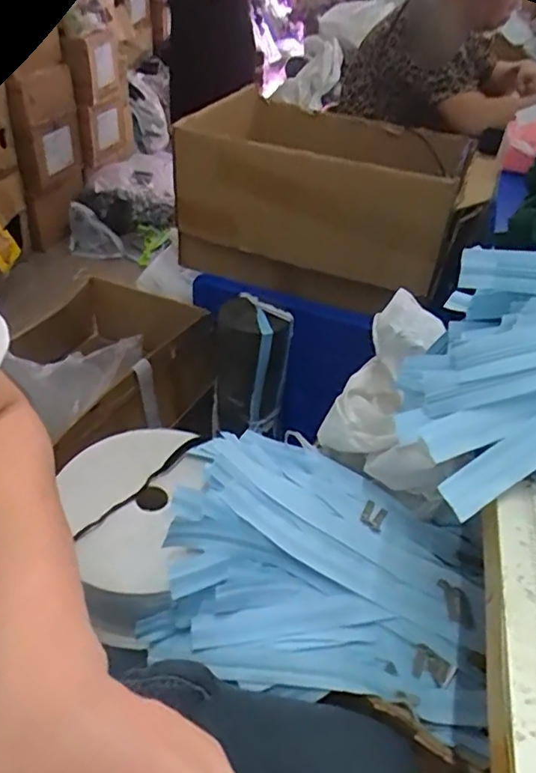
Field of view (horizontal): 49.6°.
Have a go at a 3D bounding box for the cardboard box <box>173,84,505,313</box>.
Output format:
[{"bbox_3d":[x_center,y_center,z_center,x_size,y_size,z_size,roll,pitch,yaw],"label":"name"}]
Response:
[{"bbox_3d":[0.142,-0.401,1.205,0.546,0.286,0.387,14,38,13],"label":"cardboard box"}]

